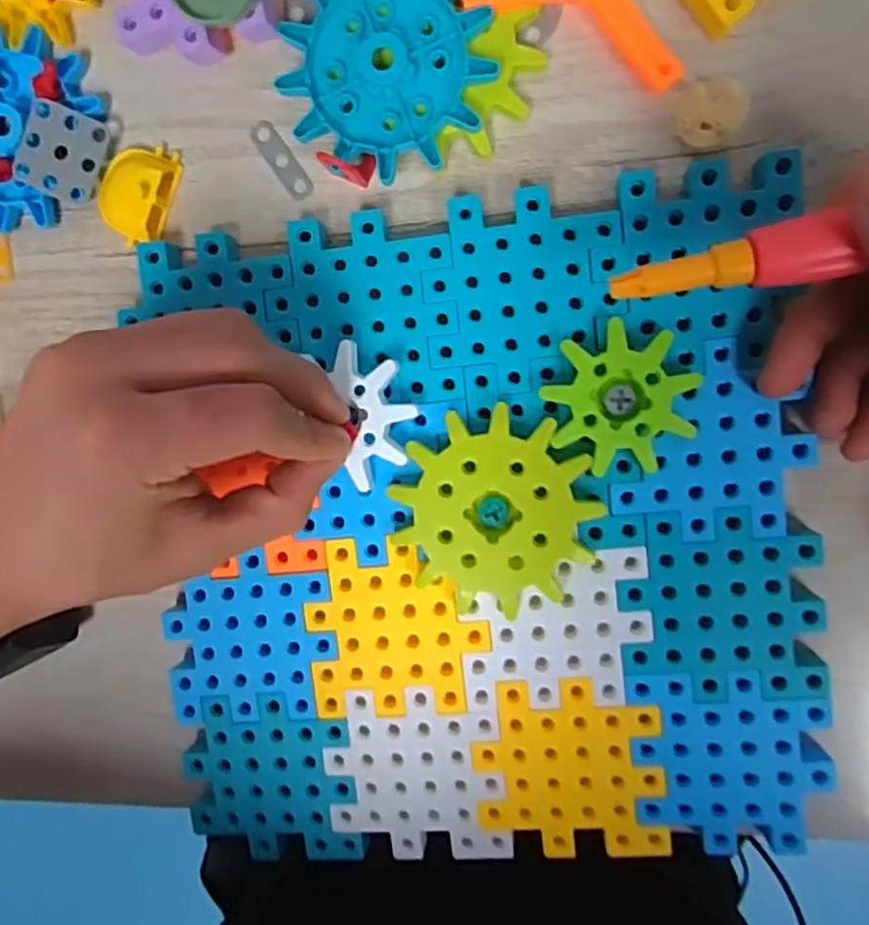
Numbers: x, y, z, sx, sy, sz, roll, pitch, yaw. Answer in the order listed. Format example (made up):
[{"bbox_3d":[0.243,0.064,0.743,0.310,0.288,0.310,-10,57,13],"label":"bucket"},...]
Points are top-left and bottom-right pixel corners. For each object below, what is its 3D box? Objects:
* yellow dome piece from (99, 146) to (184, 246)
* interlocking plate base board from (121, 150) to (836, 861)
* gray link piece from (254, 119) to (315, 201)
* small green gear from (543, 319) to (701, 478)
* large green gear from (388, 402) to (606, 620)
[{"bbox_3d":[-0.117,-0.105,0.267,0.028,0.013,0.037,21,98,5],"label":"yellow dome piece"},{"bbox_3d":[0.013,0.030,0.255,0.238,0.012,0.242,-5,95,8],"label":"interlocking plate base board"},{"bbox_3d":[-0.058,-0.116,0.264,0.009,0.004,0.034,-35,90,9],"label":"gray link piece"},{"bbox_3d":[0.065,-0.022,0.243,0.048,0.011,0.049,-24,92,9],"label":"small green gear"},{"bbox_3d":[0.022,0.018,0.252,0.068,0.011,0.069,18,97,6],"label":"large green gear"}]

